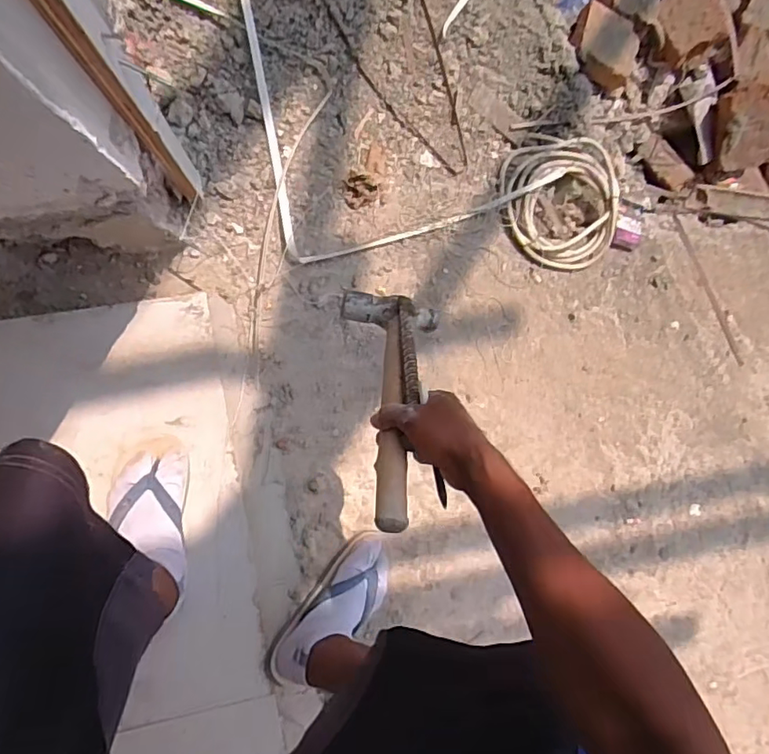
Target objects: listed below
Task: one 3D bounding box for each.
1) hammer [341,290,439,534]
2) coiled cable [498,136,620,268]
[{"bbox_3d":[0.011,0.020,0.583,0.111,0.296,0.030,7,137,-10],"label":"hammer"},{"bbox_3d":[0.304,-0.299,0.965,0.207,0.031,0.215,-5,95,-9],"label":"coiled cable"}]

